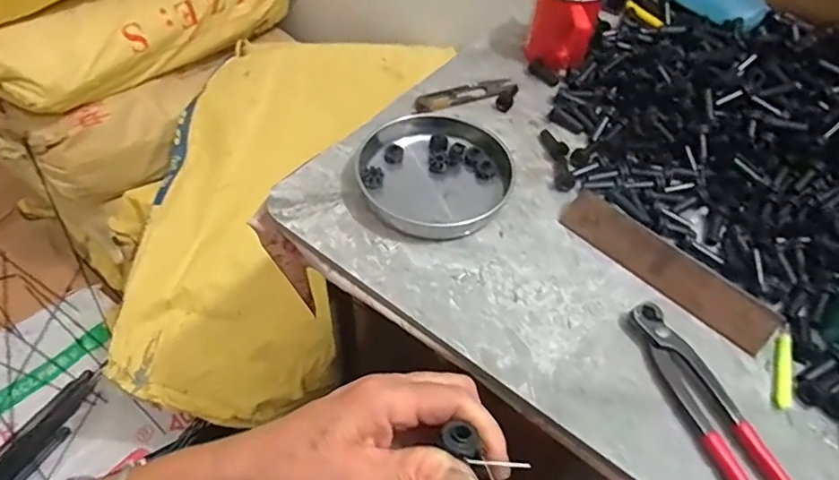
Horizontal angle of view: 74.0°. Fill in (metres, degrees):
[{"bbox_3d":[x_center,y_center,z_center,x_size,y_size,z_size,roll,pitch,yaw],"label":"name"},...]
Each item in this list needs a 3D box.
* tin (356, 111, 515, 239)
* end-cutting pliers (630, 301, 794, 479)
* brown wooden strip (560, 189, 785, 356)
[{"bbox_3d":[0.020,-0.065,0.515,0.142,0.020,0.134,1,52,-2],"label":"tin"},{"bbox_3d":[0.205,0.129,0.376,0.041,0.014,0.194,-17,54,-16],"label":"end-cutting pliers"},{"bbox_3d":[0.198,0.022,0.454,0.179,0.037,0.006,39,21,25],"label":"brown wooden strip"}]

